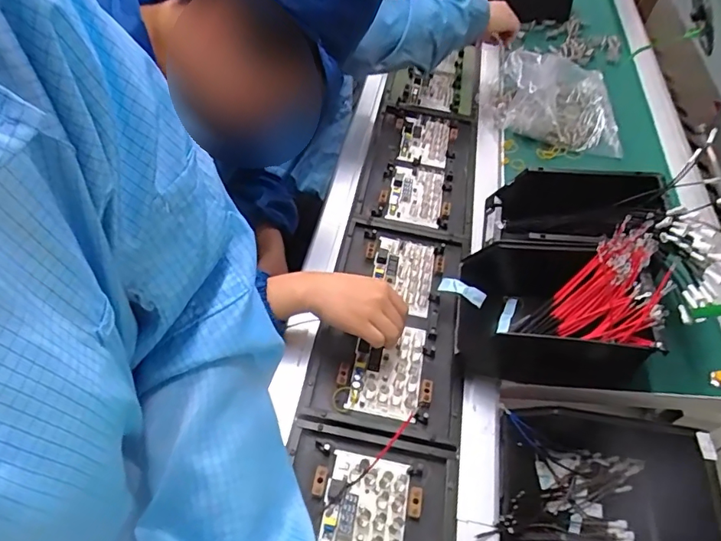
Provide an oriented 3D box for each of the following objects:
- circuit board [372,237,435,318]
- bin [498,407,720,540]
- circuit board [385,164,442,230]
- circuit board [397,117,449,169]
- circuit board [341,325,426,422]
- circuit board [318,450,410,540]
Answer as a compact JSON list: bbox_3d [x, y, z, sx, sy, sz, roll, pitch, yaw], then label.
[{"bbox_3d":[0.065,0.002,0.745,0.088,0.013,0.128,10,55,4],"label":"circuit board"},{"bbox_3d":[0.280,0.267,0.592,0.229,0.116,0.154,10,55,4],"label":"bin"},{"bbox_3d":[0.096,-0.132,0.853,0.088,0.014,0.130,9,55,3],"label":"circuit board"},{"bbox_3d":[0.122,-0.245,0.937,0.090,0.007,0.122,11,55,4],"label":"circuit board"},{"bbox_3d":[0.036,0.127,0.643,0.087,0.017,0.131,11,55,4],"label":"circuit board"},{"bbox_3d":[0.004,0.270,0.528,0.088,0.012,0.133,10,55,4],"label":"circuit board"}]

